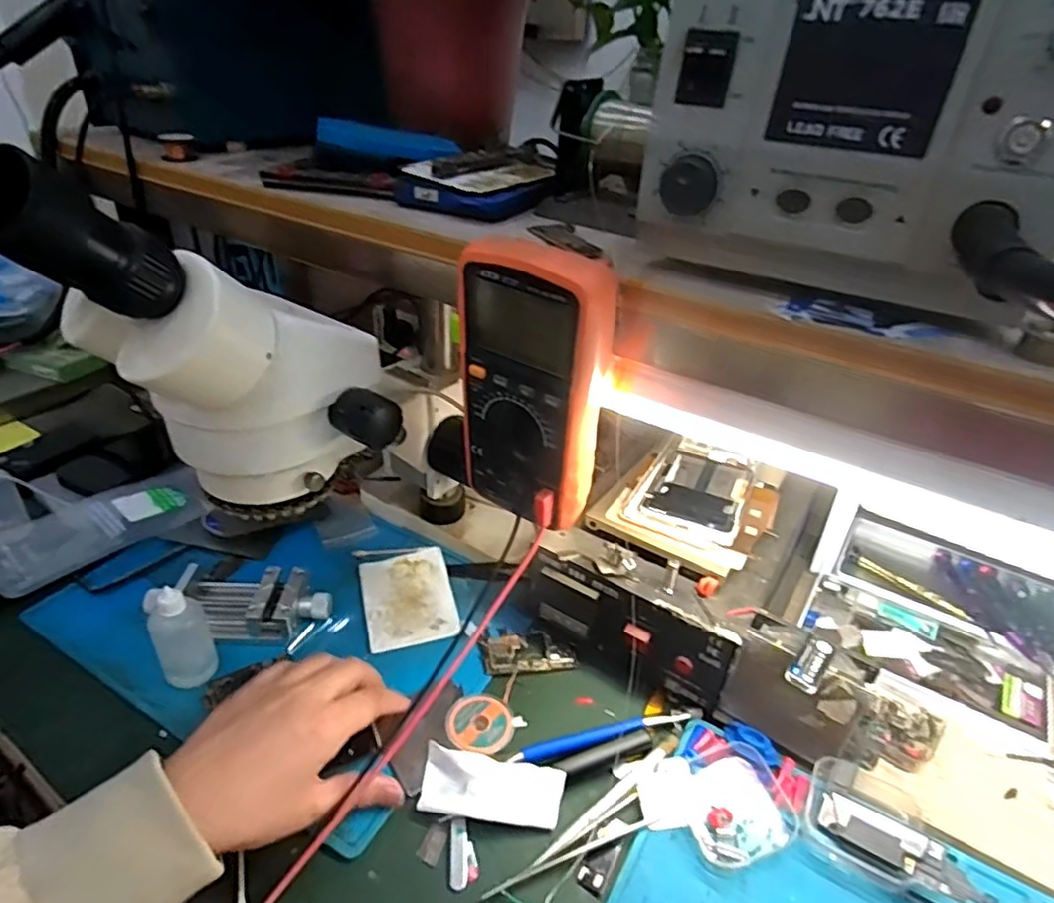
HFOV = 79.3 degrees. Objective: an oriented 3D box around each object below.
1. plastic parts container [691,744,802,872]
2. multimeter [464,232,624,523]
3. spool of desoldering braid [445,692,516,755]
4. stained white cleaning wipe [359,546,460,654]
[{"bbox_3d":[0.131,0.219,0.400,0.062,0.018,0.064,-10,35,-20],"label":"plastic parts container"},{"bbox_3d":[0.004,-0.038,0.389,0.091,0.171,0.044,21,37,26],"label":"multimeter"},{"bbox_3d":[-0.032,0.189,0.438,0.045,0.011,0.042,2,33,-1],"label":"spool of desoldering braid"},{"bbox_3d":[-0.102,0.123,0.544,0.074,0.010,0.102,-7,34,-15],"label":"stained white cleaning wipe"}]

